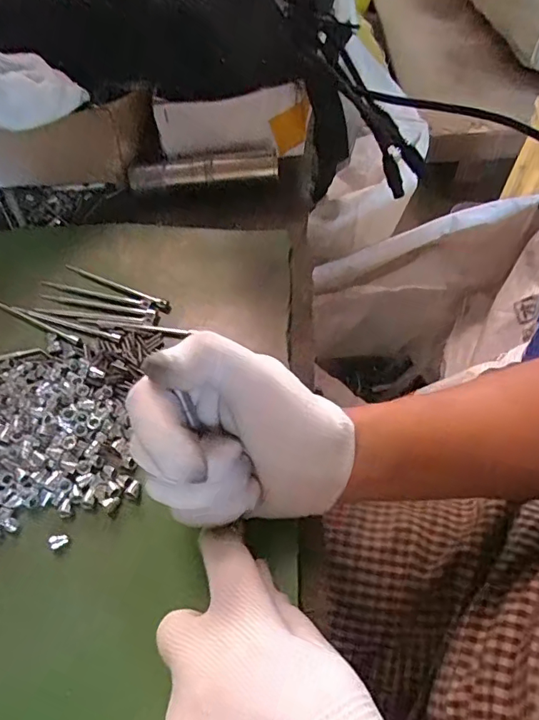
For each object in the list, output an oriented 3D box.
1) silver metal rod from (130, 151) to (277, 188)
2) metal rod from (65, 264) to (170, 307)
[{"bbox_3d":[-0.054,-0.154,0.405,0.120,0.017,0.022,-5,59,-1],"label":"silver metal rod"},{"bbox_3d":[-0.112,-0.055,0.361,0.087,0.007,0.005,22,62,15],"label":"metal rod"}]

